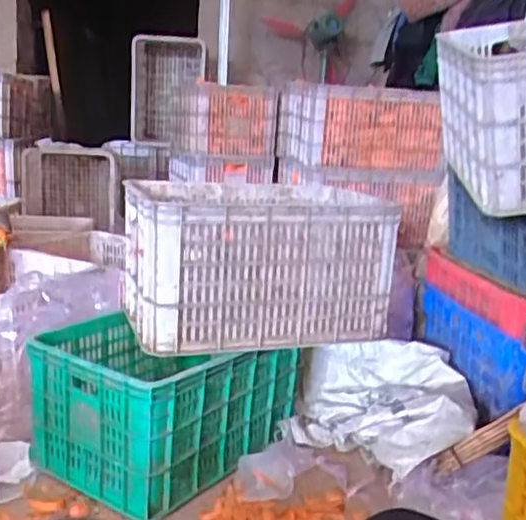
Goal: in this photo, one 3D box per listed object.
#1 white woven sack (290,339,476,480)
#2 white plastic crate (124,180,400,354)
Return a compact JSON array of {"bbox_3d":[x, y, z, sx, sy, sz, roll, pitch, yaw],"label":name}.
[{"bbox_3d":[0.254,0.315,1.412,0.384,0.177,0.404,6,13,11],"label":"white woven sack"},{"bbox_3d":[-0.025,-0.003,1.369,0.486,0.271,0.327,0,13,-16],"label":"white plastic crate"}]

